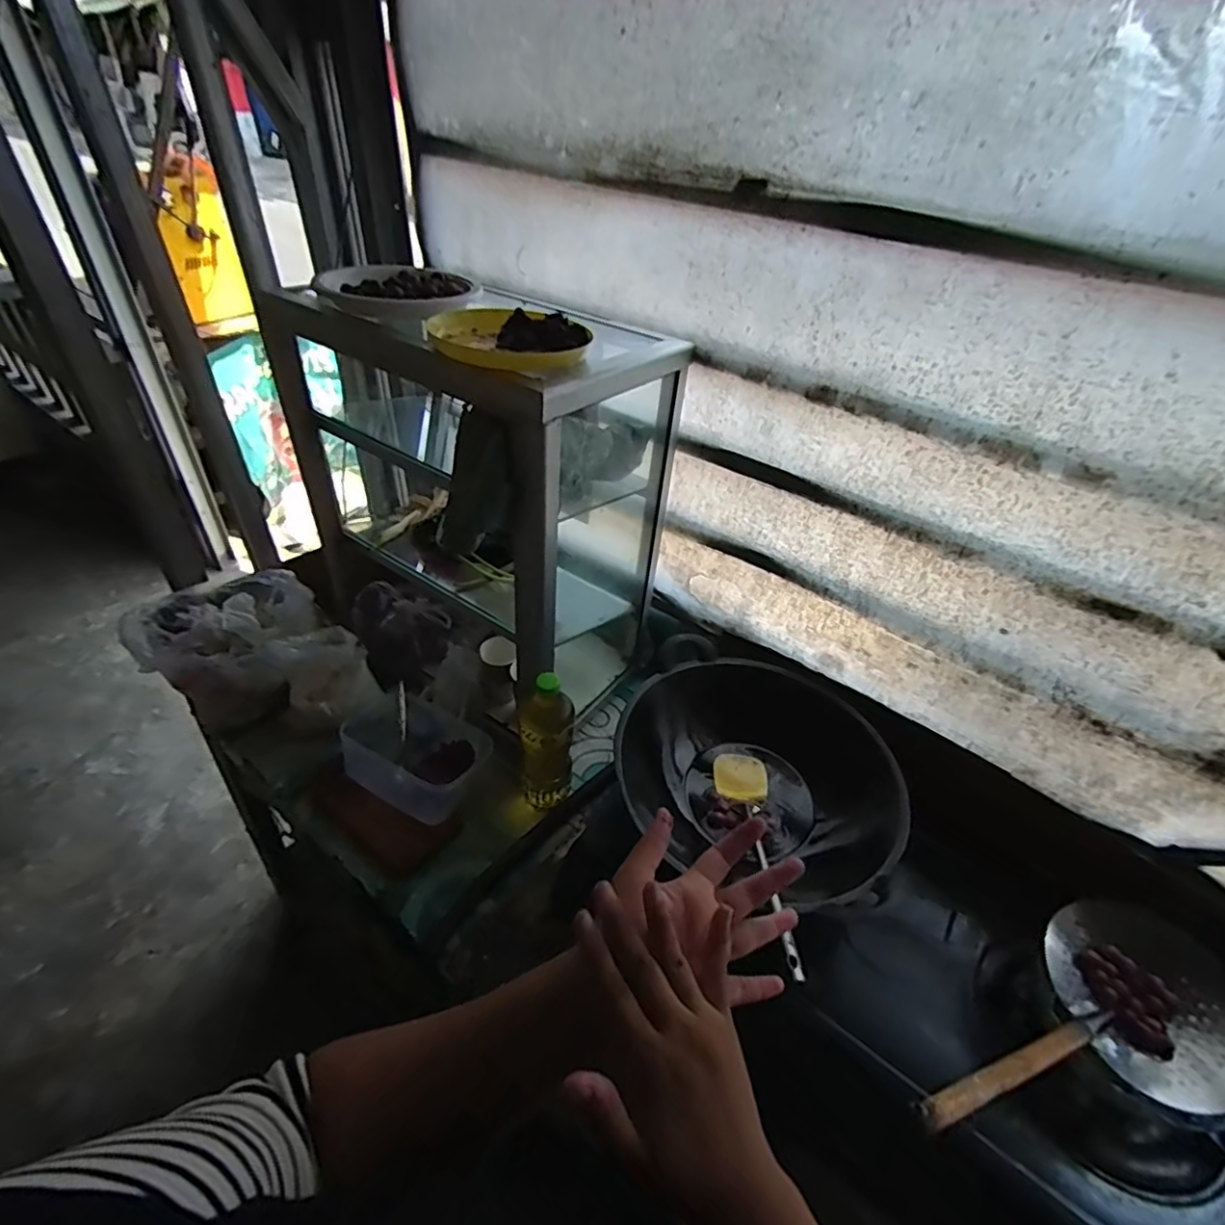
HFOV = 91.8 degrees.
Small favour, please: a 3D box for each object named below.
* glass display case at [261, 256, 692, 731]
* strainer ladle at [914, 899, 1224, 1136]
[{"bbox_3d":[-0.245,-0.213,0.964,0.650,0.574,0.348,32,47,30],"label":"glass display case"},{"bbox_3d":[0.407,0.375,0.530,0.399,0.056,0.167,3,37,-25],"label":"strainer ladle"}]

